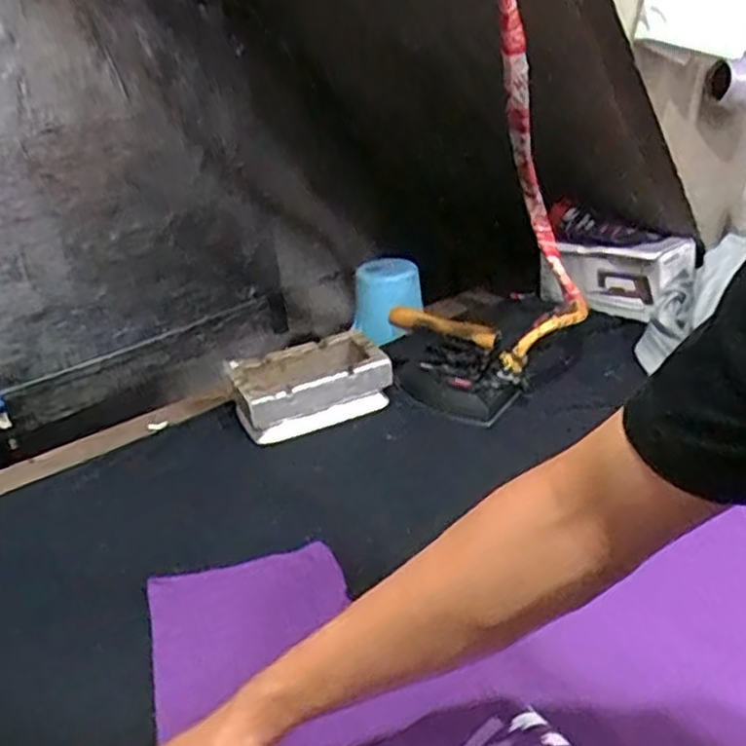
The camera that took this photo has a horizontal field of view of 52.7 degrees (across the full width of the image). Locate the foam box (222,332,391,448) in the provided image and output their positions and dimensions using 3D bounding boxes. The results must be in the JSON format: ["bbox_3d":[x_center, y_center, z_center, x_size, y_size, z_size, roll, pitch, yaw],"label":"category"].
[{"bbox_3d":[-0.094,0.014,1.136,0.234,0.080,0.131,-16,31,-19],"label":"foam box"}]

